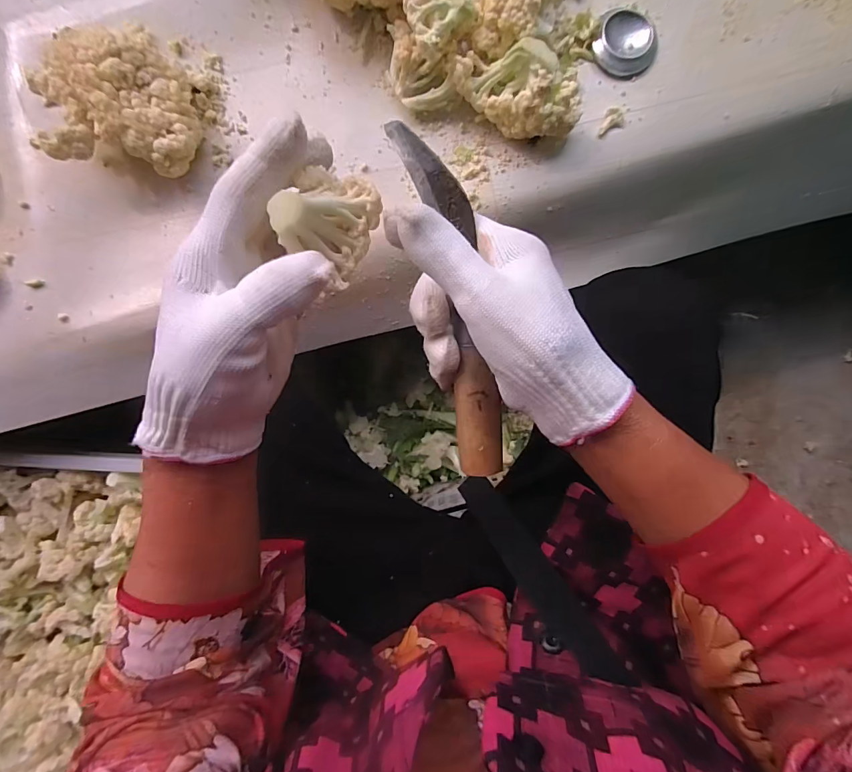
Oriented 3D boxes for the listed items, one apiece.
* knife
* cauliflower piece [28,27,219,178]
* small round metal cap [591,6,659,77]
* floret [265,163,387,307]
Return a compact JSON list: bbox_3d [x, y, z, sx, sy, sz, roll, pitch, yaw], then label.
[{"bbox_3d":[0.016,-0.047,0.237,0.033,0.020,0.201,-11,92,3],"label":"knife"},{"bbox_3d":[-0.273,-0.259,0.379,0.135,0.072,0.127,8,93,0],"label":"cauliflower piece"},{"bbox_3d":[0.189,-0.323,0.390,0.058,0.009,0.051,-4,92,0],"label":"small round metal cap"},{"bbox_3d":[-0.052,-0.085,0.216,0.041,0.035,0.058,28,98,-2],"label":"floret"}]

